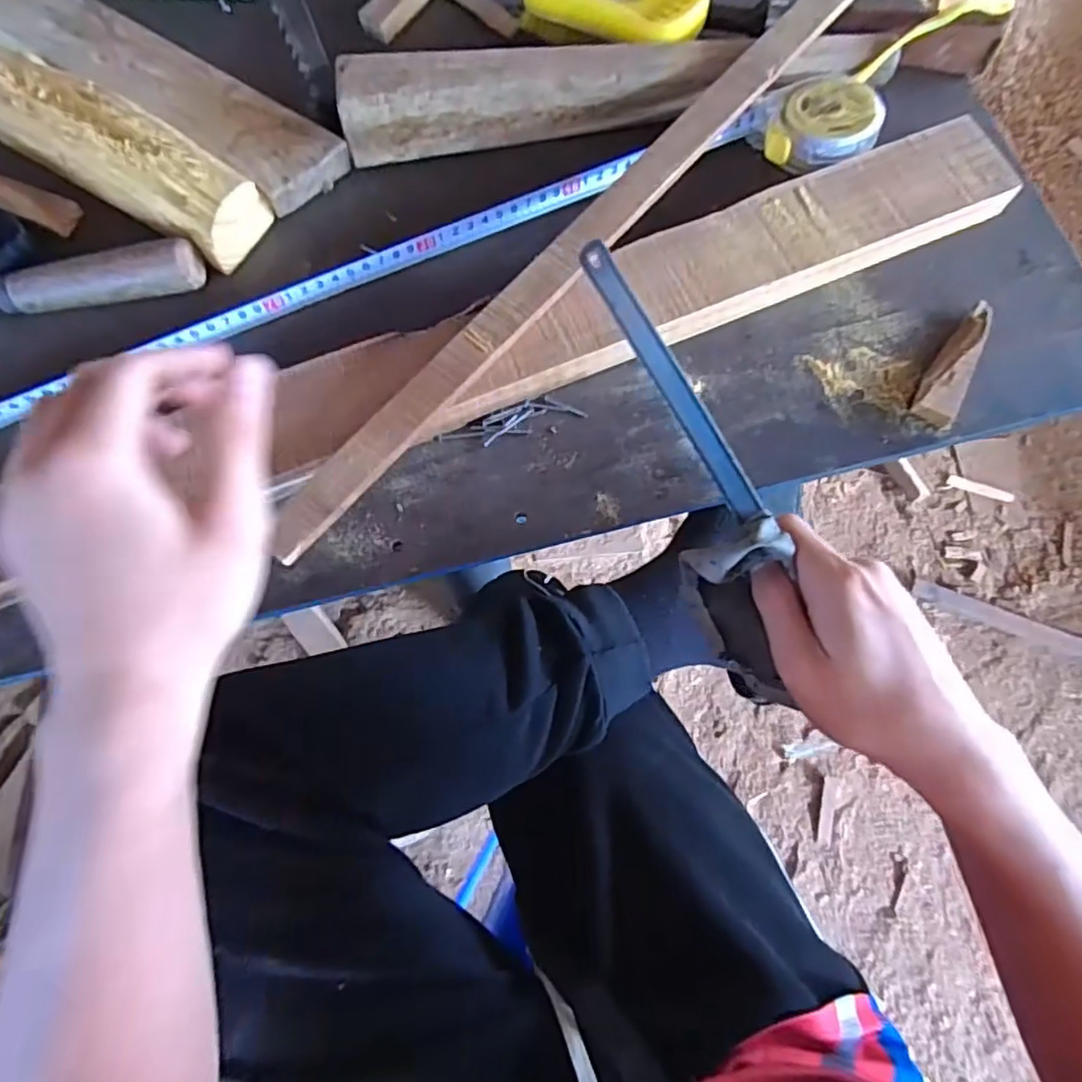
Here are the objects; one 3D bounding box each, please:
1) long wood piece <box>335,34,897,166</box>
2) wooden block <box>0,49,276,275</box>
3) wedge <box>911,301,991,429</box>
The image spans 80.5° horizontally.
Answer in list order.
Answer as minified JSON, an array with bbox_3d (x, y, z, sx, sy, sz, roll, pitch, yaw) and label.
[{"bbox_3d":[0.000,-0.288,0.409,0.279,0.041,0.048,-9,73,-2],"label":"long wood piece"},{"bbox_3d":[-0.270,-0.246,0.404,0.204,0.035,0.054,31,76,11],"label":"wooden block"},{"bbox_3d":[0.242,-0.105,0.370,0.022,0.010,0.086,30,75,10],"label":"wedge"}]

